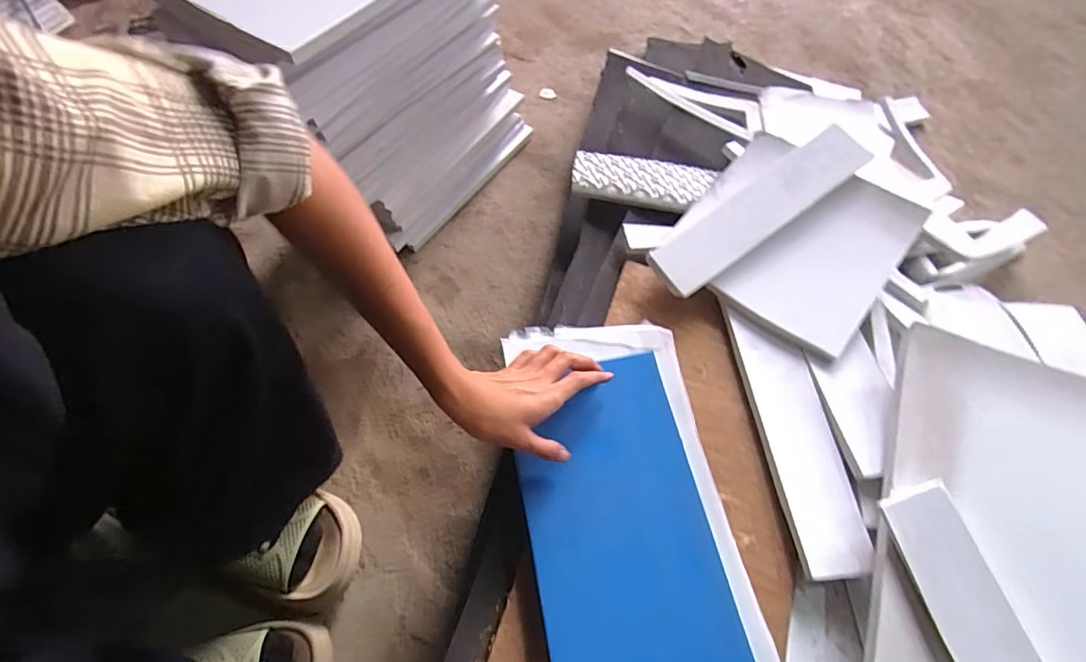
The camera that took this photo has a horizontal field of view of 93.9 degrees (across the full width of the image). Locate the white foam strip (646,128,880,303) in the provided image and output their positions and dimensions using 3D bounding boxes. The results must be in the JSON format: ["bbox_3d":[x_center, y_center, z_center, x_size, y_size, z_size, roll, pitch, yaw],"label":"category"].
[{"bbox_3d":[0.241,-0.138,0.561,0.281,0.010,0.063,-35,75,-10],"label":"white foam strip"}]

